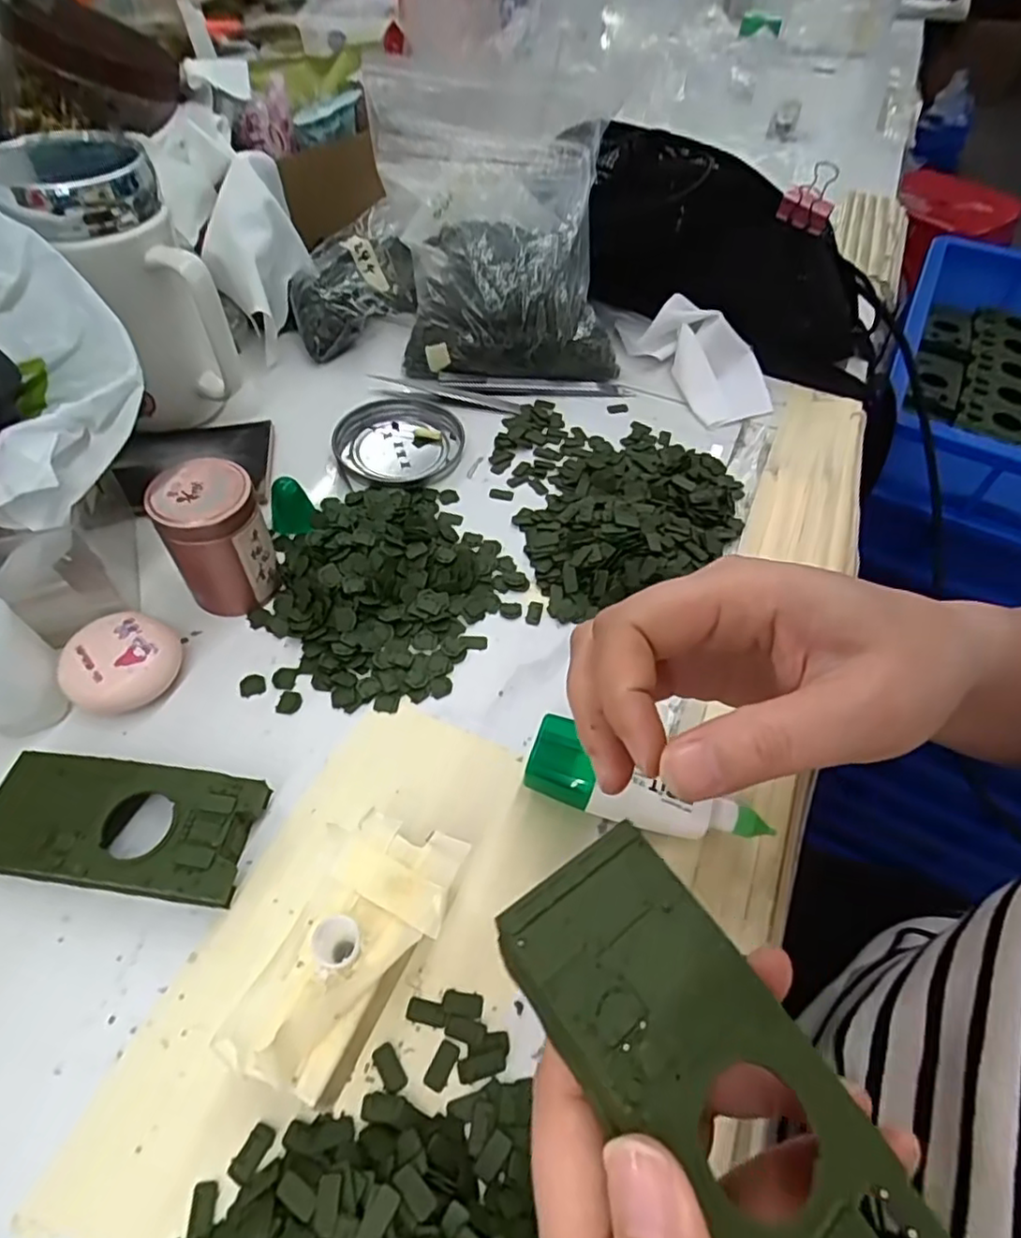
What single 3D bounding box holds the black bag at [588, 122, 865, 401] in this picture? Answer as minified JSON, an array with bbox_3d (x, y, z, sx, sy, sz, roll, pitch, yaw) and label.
[{"bbox_3d":[0.156,-0.253,0.471,0.234,0.109,0.069,32,56,-5],"label":"black bag"}]

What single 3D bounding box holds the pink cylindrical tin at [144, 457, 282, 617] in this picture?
[{"bbox_3d":[-0.139,-0.037,0.310,0.042,0.064,0.041,1,53,-2],"label":"pink cylindrical tin"}]

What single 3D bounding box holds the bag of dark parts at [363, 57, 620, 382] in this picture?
[{"bbox_3d":[-0.022,-0.259,0.442,0.171,0.131,0.157,-7,54,-7],"label":"bag of dark parts"}]

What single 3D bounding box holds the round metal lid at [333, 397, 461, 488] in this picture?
[{"bbox_3d":[-0.071,-0.111,0.409,0.077,0.008,0.078,1,53,-2],"label":"round metal lid"}]

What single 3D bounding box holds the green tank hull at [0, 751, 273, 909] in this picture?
[{"bbox_3d":[-0.152,0.081,0.253,0.104,0.021,0.047,7,54,3],"label":"green tank hull"}]

